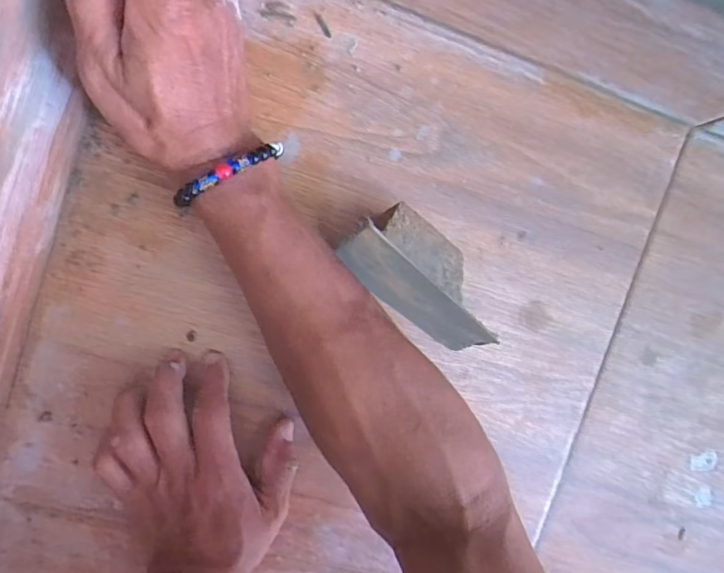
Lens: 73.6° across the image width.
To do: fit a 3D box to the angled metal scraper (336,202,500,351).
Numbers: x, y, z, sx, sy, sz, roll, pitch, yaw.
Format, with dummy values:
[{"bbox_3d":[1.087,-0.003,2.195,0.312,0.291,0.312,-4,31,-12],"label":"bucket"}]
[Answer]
[{"bbox_3d":[0.039,-0.005,0.299,0.103,0.060,0.053,38,91,-10],"label":"angled metal scraper"}]

